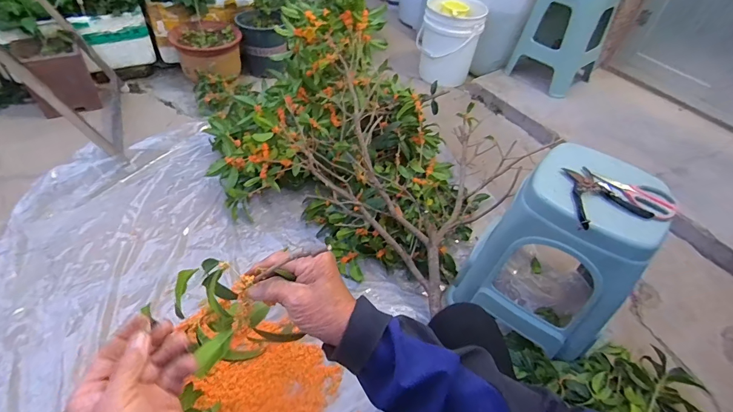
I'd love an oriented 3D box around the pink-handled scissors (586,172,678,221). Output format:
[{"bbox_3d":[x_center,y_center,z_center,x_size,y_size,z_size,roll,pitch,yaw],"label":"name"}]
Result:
[{"bbox_3d":[0.554,-0.030,0.787,0.080,0.014,0.163,-33,58,-32],"label":"pink-handled scissors"}]

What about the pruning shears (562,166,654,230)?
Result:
[{"bbox_3d":[0.475,-0.025,0.793,0.159,0.012,0.154,-8,48,-14],"label":"pruning shears"}]

